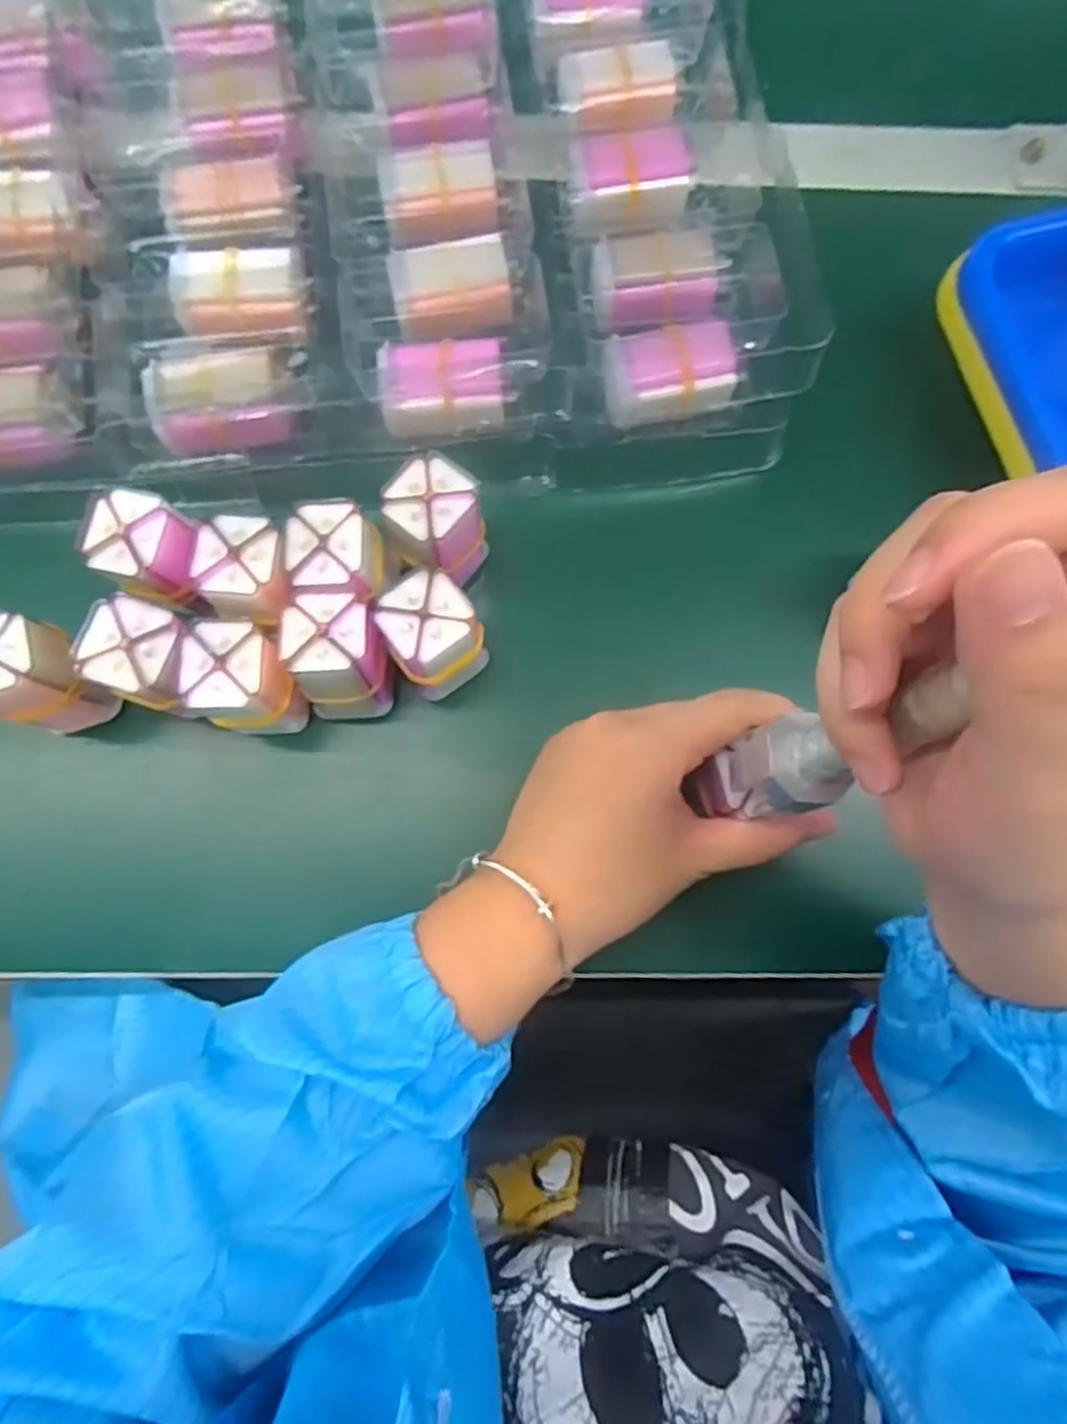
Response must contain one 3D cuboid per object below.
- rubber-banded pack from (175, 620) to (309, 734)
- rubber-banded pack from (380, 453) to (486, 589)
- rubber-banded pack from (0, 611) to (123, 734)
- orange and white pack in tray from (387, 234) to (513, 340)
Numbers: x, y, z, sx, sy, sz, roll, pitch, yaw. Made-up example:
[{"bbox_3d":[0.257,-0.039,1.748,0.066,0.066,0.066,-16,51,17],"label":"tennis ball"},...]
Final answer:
[{"bbox_3d":[-0.113,-0.009,0.307,0.042,0.062,0.040,6,78,0],"label":"rubber-banded pack"},{"bbox_3d":[-0.042,-0.078,0.318,0.039,0.052,0.038,-23,79,-6],"label":"rubber-banded pack"},{"bbox_3d":[-0.201,-0.013,0.303,0.042,0.060,0.037,16,78,2],"label":"rubber-banded pack"},{"bbox_3d":[-0.037,-0.195,0.346,0.052,0.022,0.038,-8,78,-3],"label":"orange and white pack in tray"}]

